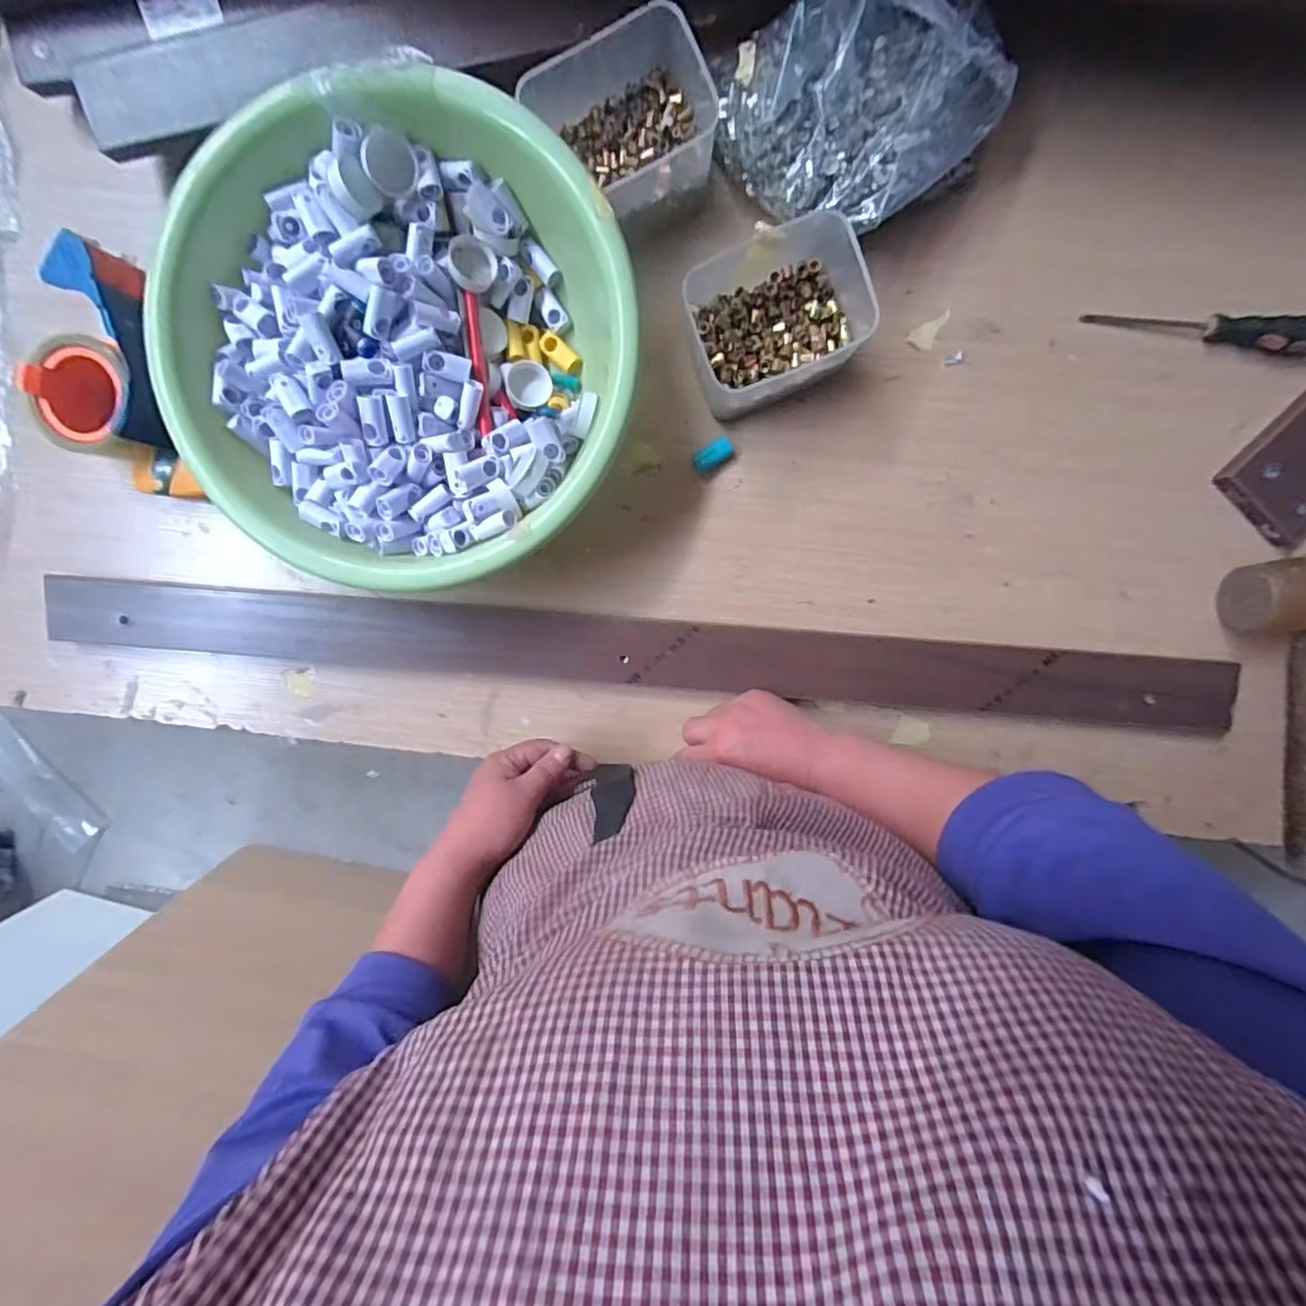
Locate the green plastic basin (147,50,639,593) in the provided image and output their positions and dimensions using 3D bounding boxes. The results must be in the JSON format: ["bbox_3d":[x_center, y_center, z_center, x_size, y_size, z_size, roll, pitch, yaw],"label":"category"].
[{"bbox_3d":[-0.178,-0.215,0.459,0.325,0.123,0.315,0,95,3],"label":"green plastic basin"}]

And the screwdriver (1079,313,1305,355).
[{"bbox_3d":[0.443,-0.260,0.472,0.179,0.022,0.025,6,95,3],"label":"screwdriver"}]

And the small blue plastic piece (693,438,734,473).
[{"bbox_3d":[0.051,-0.167,0.498,0.034,0.012,0.018,-33,92,5],"label":"small blue plastic piece"}]

